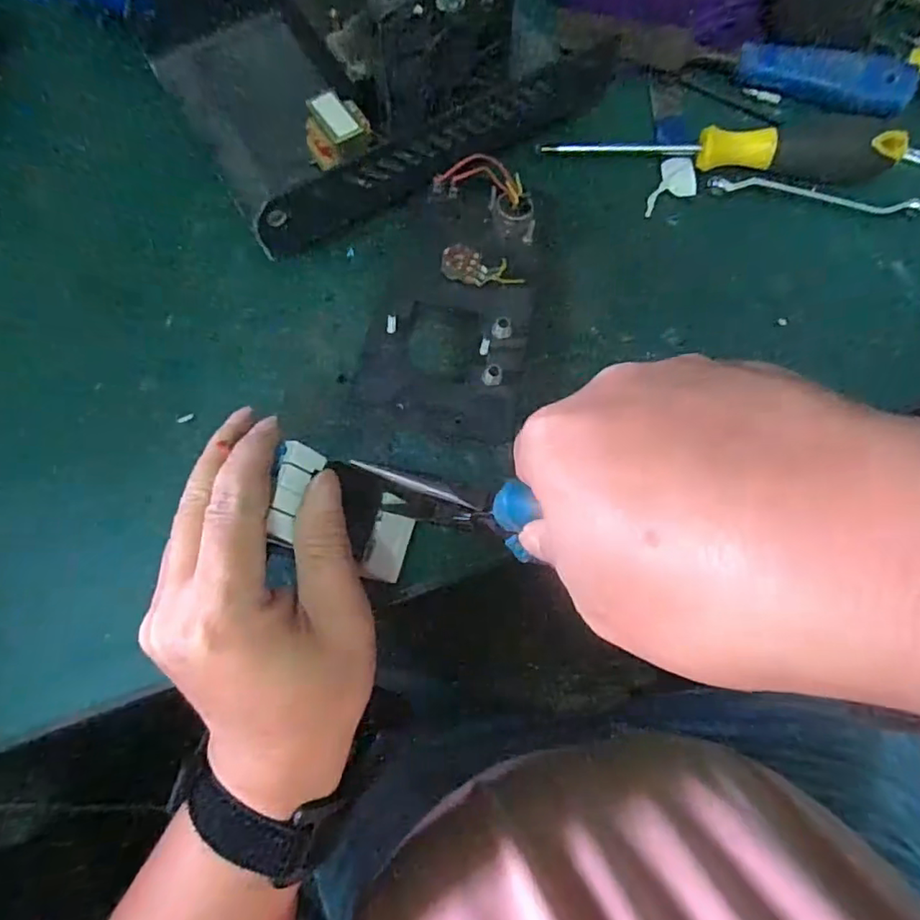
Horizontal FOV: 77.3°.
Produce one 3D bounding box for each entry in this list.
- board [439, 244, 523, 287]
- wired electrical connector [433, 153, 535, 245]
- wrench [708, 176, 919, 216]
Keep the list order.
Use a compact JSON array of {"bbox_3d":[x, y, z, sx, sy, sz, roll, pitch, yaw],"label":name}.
[{"bbox_3d":[0.012,-0.106,0.313,0.043,0.010,0.018,2,75,0],"label":"board"},{"bbox_3d":[0.019,-0.148,0.320,0.061,0.022,0.020,25,75,-17],"label":"wired electrical connector"},{"bbox_3d":[0.210,-0.157,0.339,0.120,0.009,0.012,9,75,2],"label":"wrench"}]

